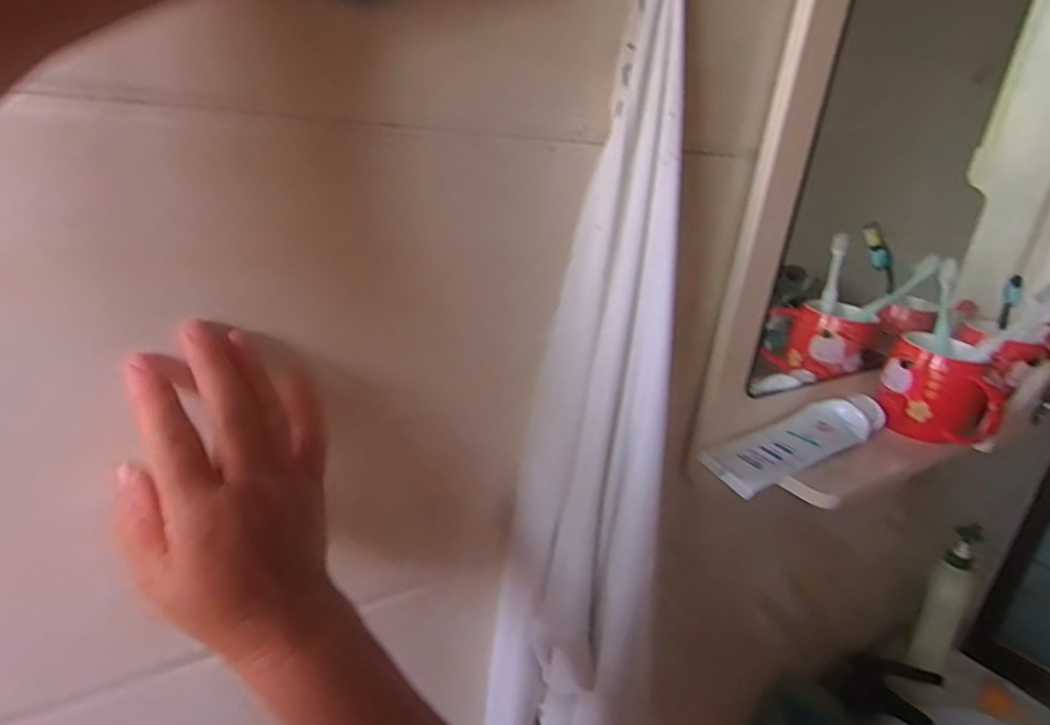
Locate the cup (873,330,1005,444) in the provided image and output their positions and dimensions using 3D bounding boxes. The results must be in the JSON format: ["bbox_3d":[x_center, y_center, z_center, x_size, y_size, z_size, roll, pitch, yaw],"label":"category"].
[{"bbox_3d":[0.404,0.027,0.640,0.102,0.081,0.074,23,27,34],"label":"cup"}]

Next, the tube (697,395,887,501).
[{"bbox_3d":[0.247,0.067,0.585,0.206,0.035,0.056,-7,26,-33],"label":"tube"}]

